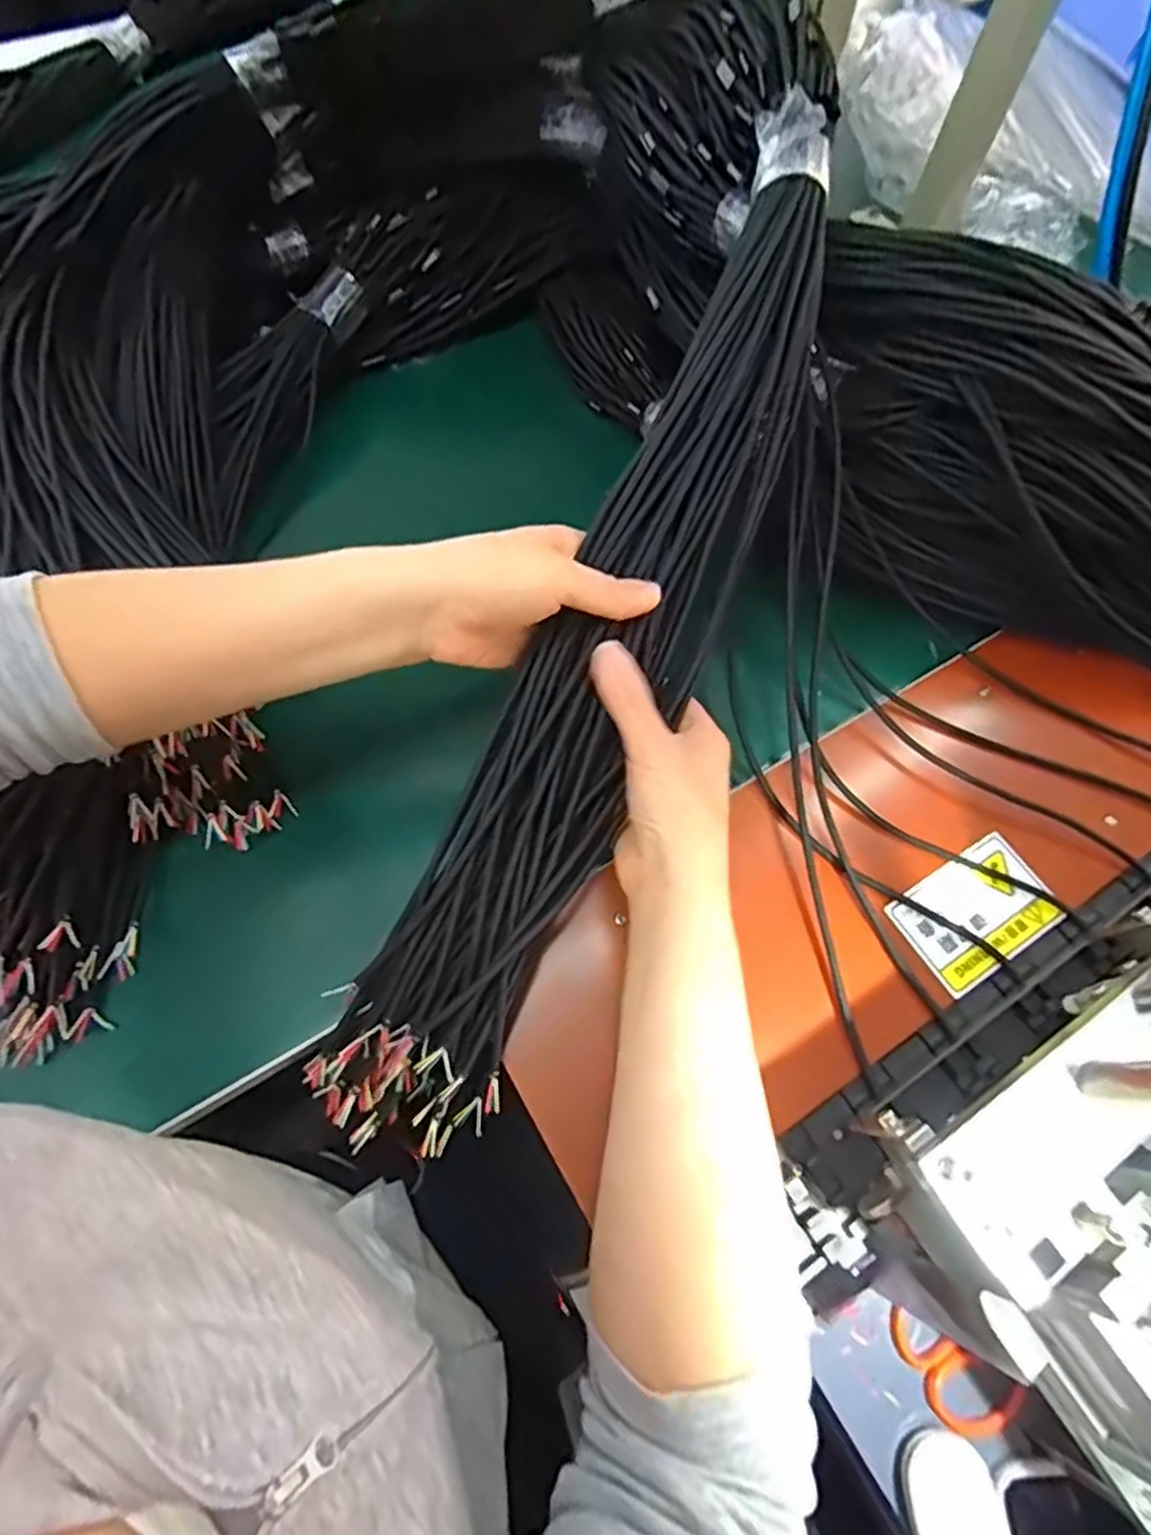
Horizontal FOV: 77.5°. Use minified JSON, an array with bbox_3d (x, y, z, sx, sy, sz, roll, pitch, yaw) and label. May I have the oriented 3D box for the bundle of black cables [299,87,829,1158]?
[{"bbox_3d":[0.020,-0.060,0.347,0.086,0.041,0.520,26,90,8],"label":"bundle of black cables"}]

